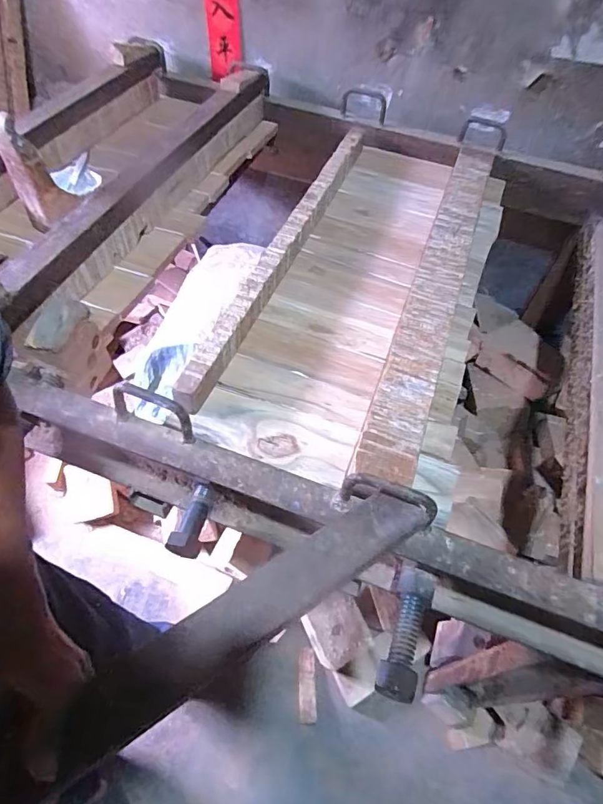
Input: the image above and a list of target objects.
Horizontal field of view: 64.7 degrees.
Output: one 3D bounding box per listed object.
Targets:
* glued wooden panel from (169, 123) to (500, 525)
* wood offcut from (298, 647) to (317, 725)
[{"bbox_3d":[0.159,-0.277,0.949,0.407,0.068,1.015,17,53,9],"label":"glued wooden panel"},{"bbox_3d":[0.013,0.669,1.128,0.041,0.012,0.154,1,62,-4],"label":"wood offcut"}]

